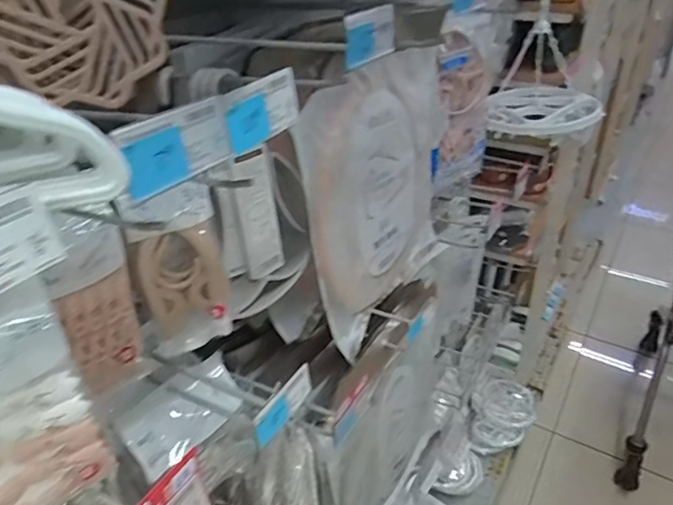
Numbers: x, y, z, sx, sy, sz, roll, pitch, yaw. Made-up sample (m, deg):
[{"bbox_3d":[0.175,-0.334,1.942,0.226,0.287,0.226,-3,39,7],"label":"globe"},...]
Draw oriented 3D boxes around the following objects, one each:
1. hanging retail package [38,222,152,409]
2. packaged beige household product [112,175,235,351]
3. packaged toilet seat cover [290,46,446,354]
[{"bbox_3d":[-0.202,0.053,0.462,0.032,0.144,0.068,19,37,28],"label":"hanging retail package"},{"bbox_3d":[-0.146,0.018,0.513,0.080,0.173,0.035,-13,35,-20],"label":"packaged beige household product"},{"bbox_3d":[0.075,-0.103,0.849,0.081,0.375,0.416,13,35,20],"label":"packaged toilet seat cover"}]

